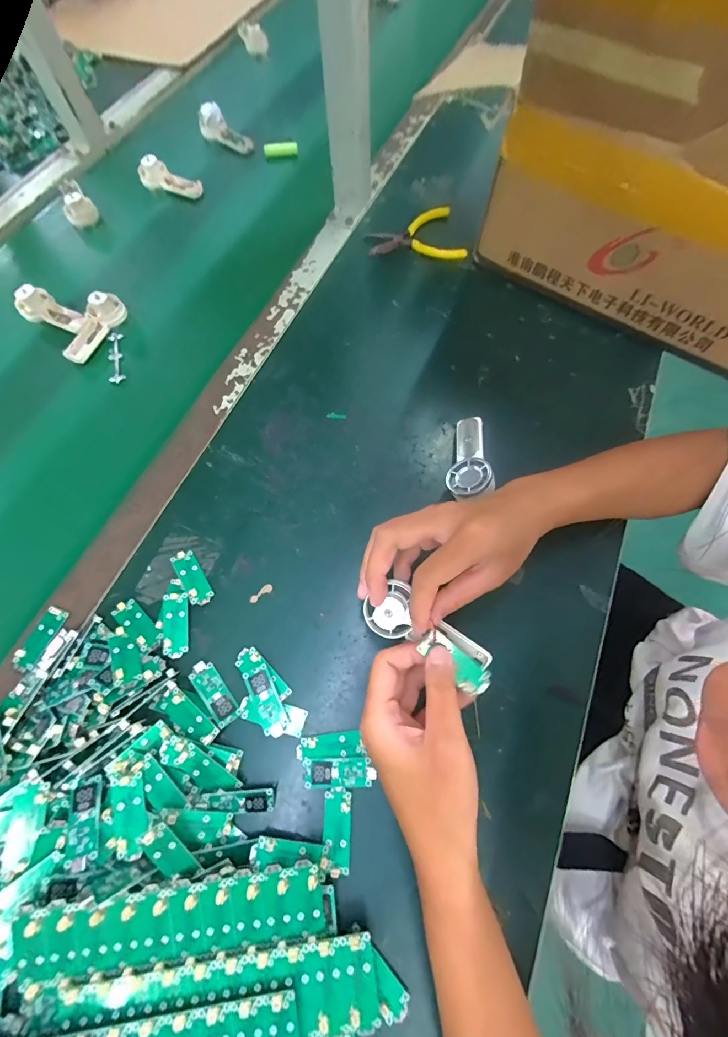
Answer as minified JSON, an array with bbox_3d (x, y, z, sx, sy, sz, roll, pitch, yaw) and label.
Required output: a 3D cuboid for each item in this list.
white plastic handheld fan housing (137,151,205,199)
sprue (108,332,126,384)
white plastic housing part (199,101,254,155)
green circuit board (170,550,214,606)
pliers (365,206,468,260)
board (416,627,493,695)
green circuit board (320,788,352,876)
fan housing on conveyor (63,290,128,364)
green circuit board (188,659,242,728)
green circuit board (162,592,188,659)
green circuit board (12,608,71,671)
[{"bbox_3d":[-0.273,-0.478,0.569,0.094,0.040,0.026,21,69,8],"label":"white plastic handheld fan housing"},{"bbox_3d":[-0.284,-0.185,0.462,0.017,0.008,0.072,-14,68,-5],"label":"sprue"},{"bbox_3d":[-0.207,-0.587,0.603,0.091,0.037,0.030,34,72,13],"label":"white plastic housing part"},{"bbox_3d":[-0.148,0.051,0.347,0.019,0.004,0.051,-26,70,-27],"label":"green circuit board"},{"bbox_3d":[0.062,-0.352,0.505,0.114,0.017,0.091,-10,68,-4],"label":"pliers"},{"bbox_3d":[0.061,0.095,0.267,0.050,0.006,0.018,42,73,3],"label":"board"},{"bbox_3d":[-0.019,0.217,0.280,0.019,0.004,0.048,4,67,-4],"label":"green circuit board"},{"bbox_3d":[-0.312,-0.223,0.459,0.034,0.025,0.092,23,70,9],"label":"fan housing on conveyor"},{"bbox_3d":[-0.116,0.135,0.313,0.017,0.007,0.051,-39,73,-14],"label":"green circuit board"},{"bbox_3d":[-0.155,0.088,0.332,0.020,0.007,0.050,-10,68,-4],"label":"green circuit board"},{"bbox_3d":[-0.267,0.099,0.331,0.021,0.004,0.051,17,69,7],"label":"green circuit board"}]

